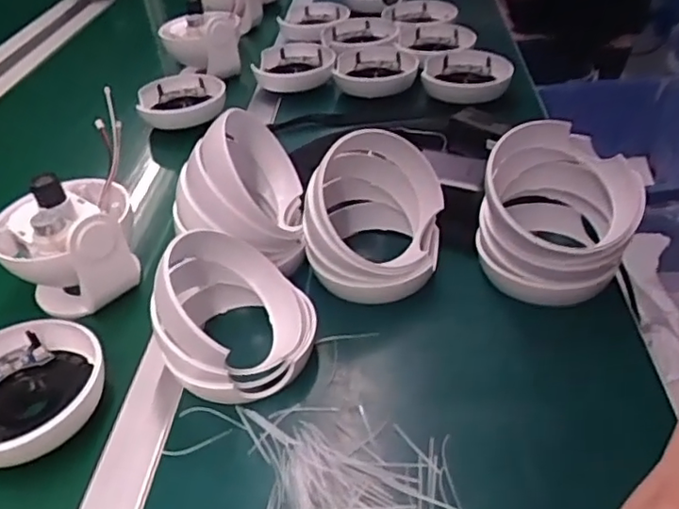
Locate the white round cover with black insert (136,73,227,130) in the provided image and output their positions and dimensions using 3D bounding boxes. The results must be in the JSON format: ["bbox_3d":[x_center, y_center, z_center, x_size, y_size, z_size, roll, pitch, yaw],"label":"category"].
[{"bbox_3d":[-0.203,-0.202,0.800,0.108,0.033,0.098,-11,38,-10],"label":"white round cover with black insert"}]

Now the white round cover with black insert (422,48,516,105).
[{"bbox_3d":[0.170,-0.242,0.819,0.111,0.027,0.129,5,38,10],"label":"white round cover with black insert"}]

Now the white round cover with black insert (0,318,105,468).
[{"bbox_3d":[-0.230,0.098,0.445,0.092,0.040,0.109,11,39,18],"label":"white round cover with black insert"}]

